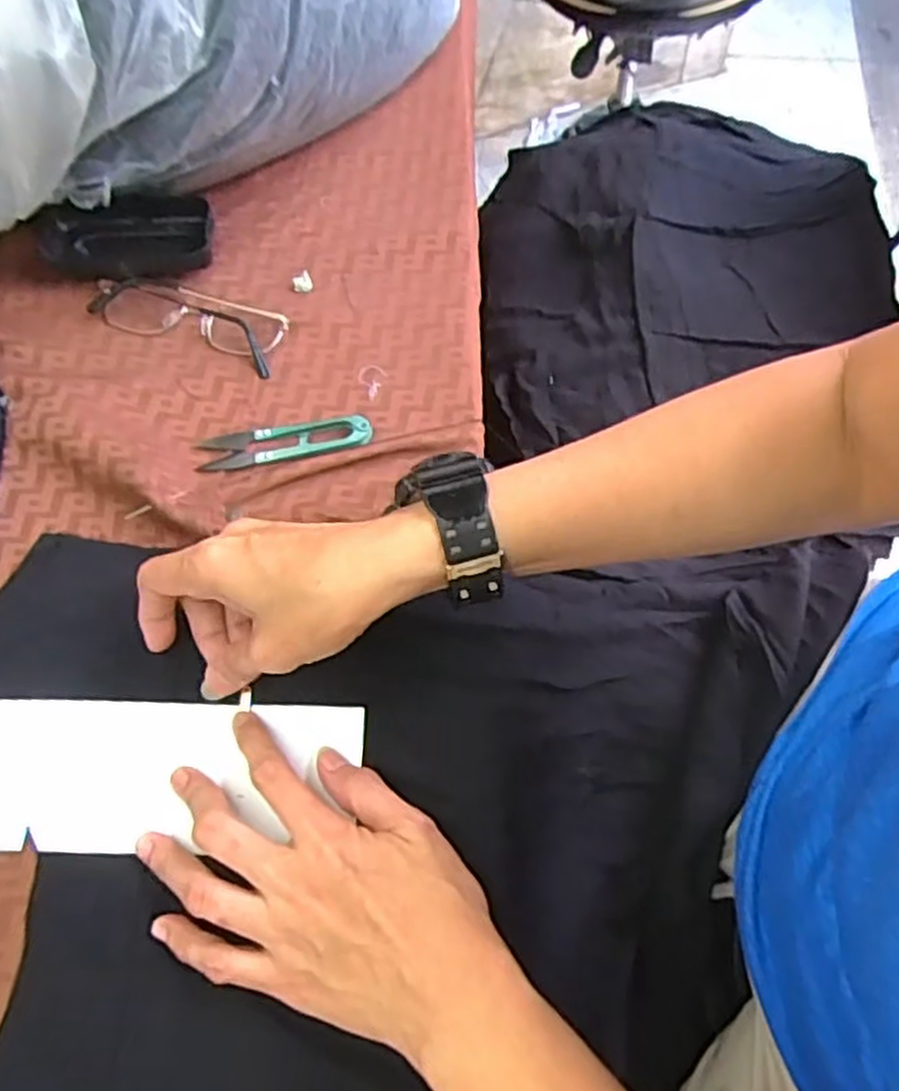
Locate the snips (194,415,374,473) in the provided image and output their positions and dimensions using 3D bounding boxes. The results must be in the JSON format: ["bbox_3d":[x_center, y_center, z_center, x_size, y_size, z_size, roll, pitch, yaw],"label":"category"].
[{"bbox_3d":[-0.097,-0.062,0.449,0.101,0.007,0.025,-11,64,-2],"label":"snips"}]

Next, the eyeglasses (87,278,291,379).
[{"bbox_3d":[-0.169,-0.146,0.484,0.128,0.020,0.039,21,67,13],"label":"eyeglasses"}]

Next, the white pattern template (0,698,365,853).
[{"bbox_3d":[-0.161,0.113,0.377,0.228,0.004,0.071,1,66,2],"label":"white pattern template"}]

